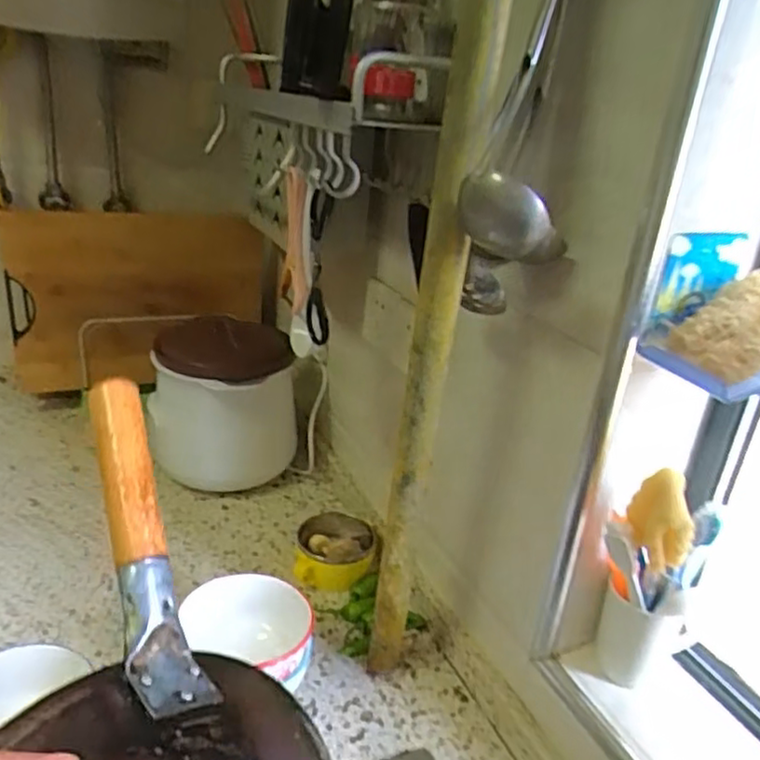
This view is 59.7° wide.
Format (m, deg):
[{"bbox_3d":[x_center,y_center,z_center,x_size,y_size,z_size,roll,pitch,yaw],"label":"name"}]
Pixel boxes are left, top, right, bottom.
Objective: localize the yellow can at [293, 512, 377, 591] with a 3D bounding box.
[{"bbox_3d":[-0.059,0.213,0.821,0.091,0.046,0.106,4,24,-4],"label":"yellow can"}]

